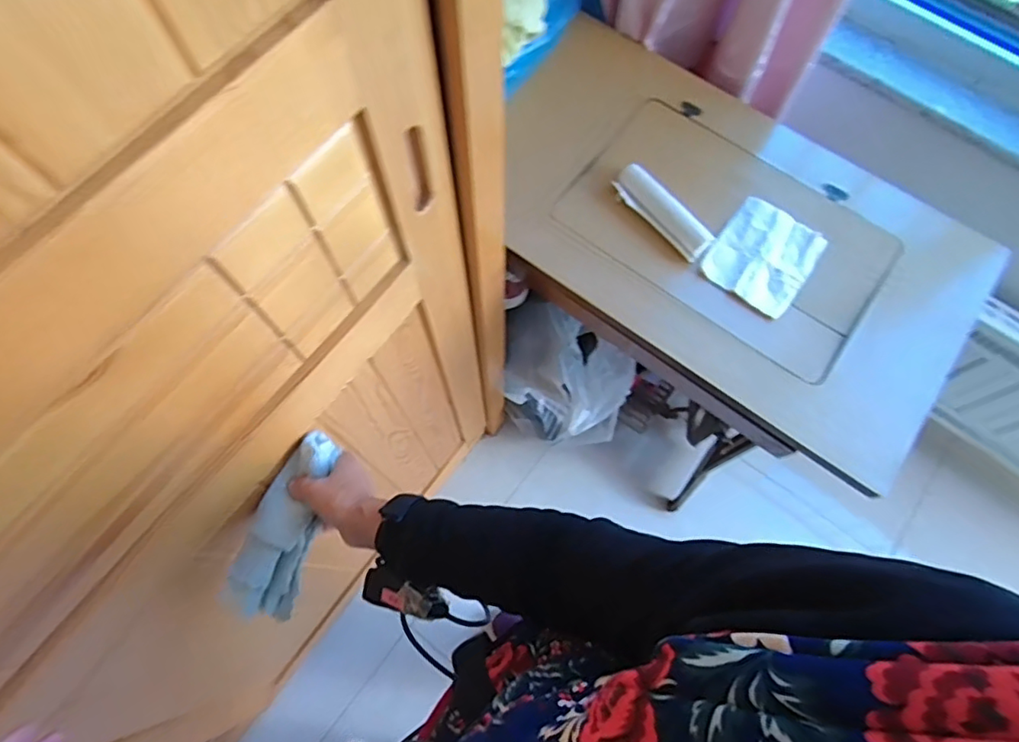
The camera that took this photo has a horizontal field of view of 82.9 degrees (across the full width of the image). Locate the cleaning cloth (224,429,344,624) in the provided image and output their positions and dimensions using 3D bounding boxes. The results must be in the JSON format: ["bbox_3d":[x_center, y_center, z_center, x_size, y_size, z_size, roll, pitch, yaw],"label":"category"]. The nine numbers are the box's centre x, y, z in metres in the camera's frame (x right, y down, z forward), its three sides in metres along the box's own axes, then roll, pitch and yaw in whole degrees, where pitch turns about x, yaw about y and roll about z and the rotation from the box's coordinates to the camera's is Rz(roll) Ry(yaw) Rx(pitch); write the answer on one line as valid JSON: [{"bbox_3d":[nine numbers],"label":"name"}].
[{"bbox_3d":[-0.228,0.154,0.583,0.061,0.042,0.187,17,83,5],"label":"cleaning cloth"}]

